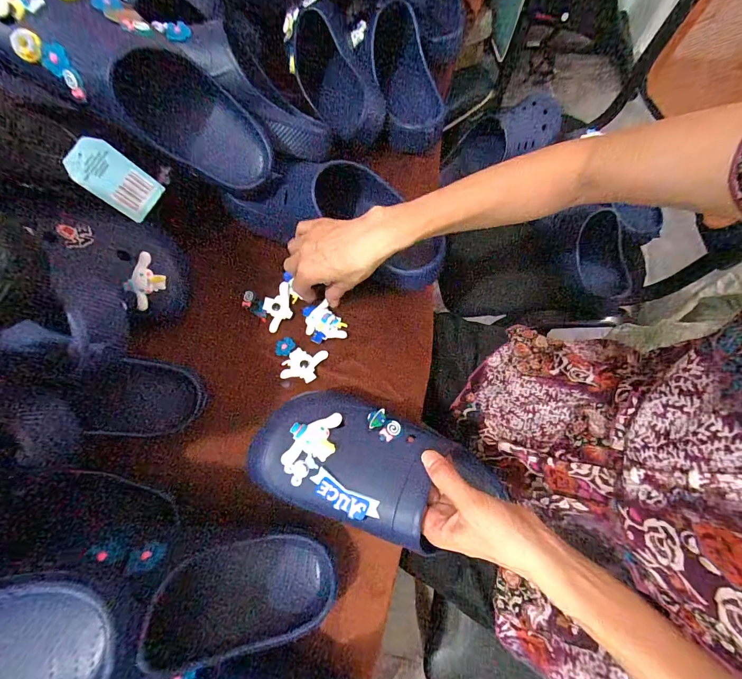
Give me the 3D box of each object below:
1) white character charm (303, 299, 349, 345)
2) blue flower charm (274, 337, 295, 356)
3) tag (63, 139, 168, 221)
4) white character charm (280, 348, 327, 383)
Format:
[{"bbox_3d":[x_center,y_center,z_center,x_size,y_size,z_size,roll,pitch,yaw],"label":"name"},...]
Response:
[{"bbox_3d":[-0.057,-0.021,0.441,0.047,0.010,0.052,-12,68,-3],"label":"white character charm"},{"bbox_3d":[-0.105,0.008,0.436,0.023,0.005,0.024,-1,68,2],"label":"blue flower charm"},{"bbox_3d":[-0.266,-0.165,0.375,0.050,0.080,0.004,-53,46,0],"label":"tag"},{"bbox_3d":[-0.080,0.029,0.426,0.046,0.008,0.041,13,69,7],"label":"white character charm"}]

